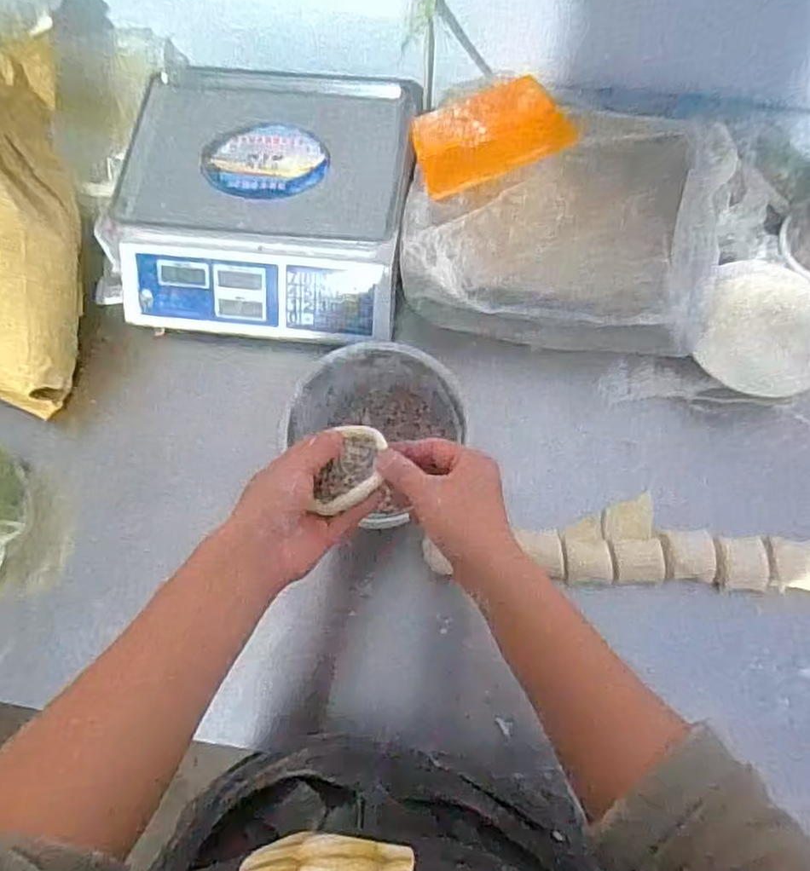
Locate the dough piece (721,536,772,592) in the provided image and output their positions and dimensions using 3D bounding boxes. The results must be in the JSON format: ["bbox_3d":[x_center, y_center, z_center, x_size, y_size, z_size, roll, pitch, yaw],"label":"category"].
[{"bbox_3d":[0.365,0.140,0.704,0.051,0.030,0.058,-5,71,1],"label":"dough piece"}]

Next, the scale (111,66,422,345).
[{"bbox_3d":[-0.162,-0.292,0.812,0.332,0.098,0.321,7,72,5],"label":"scale"}]

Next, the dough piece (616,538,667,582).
[{"bbox_3d":[0.251,0.135,0.707,0.049,0.030,0.044,-5,71,1],"label":"dough piece"}]

